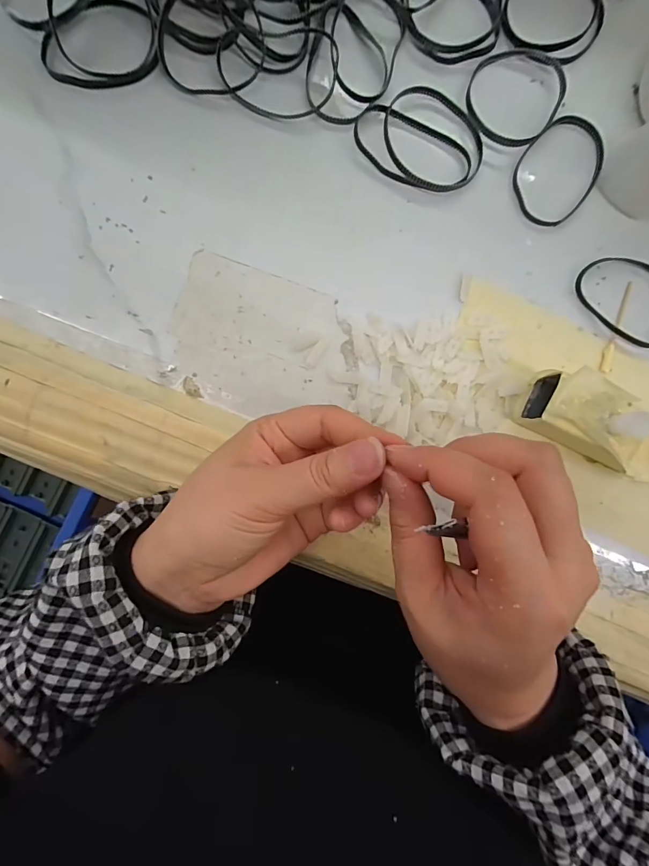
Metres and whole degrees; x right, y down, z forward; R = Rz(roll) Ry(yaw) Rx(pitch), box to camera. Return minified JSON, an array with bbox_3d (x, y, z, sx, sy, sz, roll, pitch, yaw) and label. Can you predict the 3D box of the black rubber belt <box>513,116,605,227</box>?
[{"bbox_3d":[0.145,-0.162,0.253,0.049,0.005,0.069,42,90,-3],"label":"black rubber belt"}]

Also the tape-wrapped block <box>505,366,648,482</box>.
[{"bbox_3d":[0.156,-0.005,0.240,0.081,0.038,0.036,33,90,-3],"label":"tape-wrapped block"}]

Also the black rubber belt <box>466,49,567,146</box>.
[{"bbox_3d":[0.116,-0.206,0.250,0.056,0.005,0.066,25,90,-3],"label":"black rubber belt"}]

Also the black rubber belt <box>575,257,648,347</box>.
[{"bbox_3d":[0.193,-0.084,0.259,0.070,0.005,0.048,44,89,-3],"label":"black rubber belt"}]

